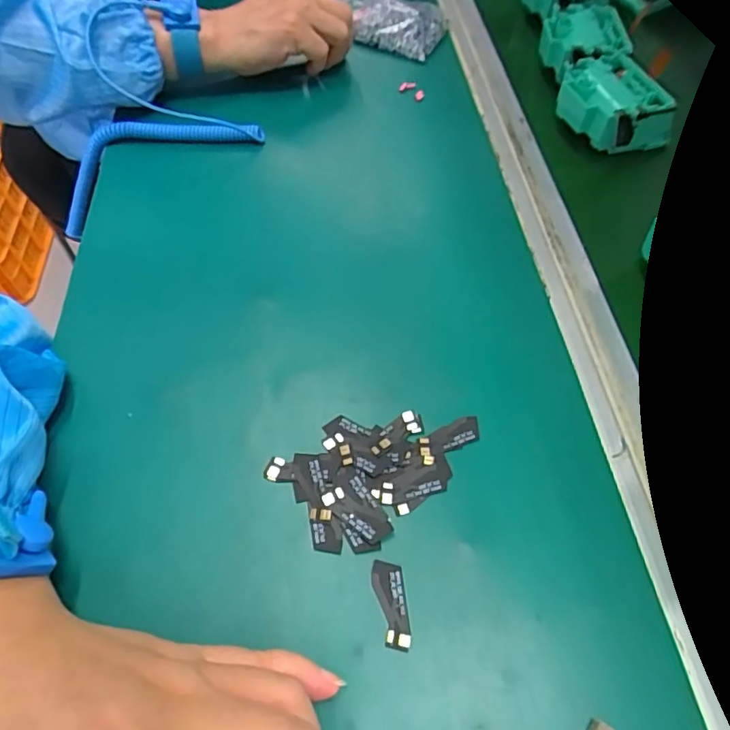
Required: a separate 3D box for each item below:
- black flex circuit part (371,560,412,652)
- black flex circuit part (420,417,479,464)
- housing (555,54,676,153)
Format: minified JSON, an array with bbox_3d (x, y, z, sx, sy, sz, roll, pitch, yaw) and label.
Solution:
[{"bbox_3d":[0.012,0.107,0.236,0.014,0.004,0.037,-6,57,-5],"label":"black flex circuit part"},{"bbox_3d":[0.045,0.039,0.279,0.038,0.004,0.014,-26,61,-17],"label":"black flex circuit part"},{"bbox_3d":[0.200,-0.213,0.430,0.068,0.037,0.076,-17,59,-12],"label":"housing"}]

